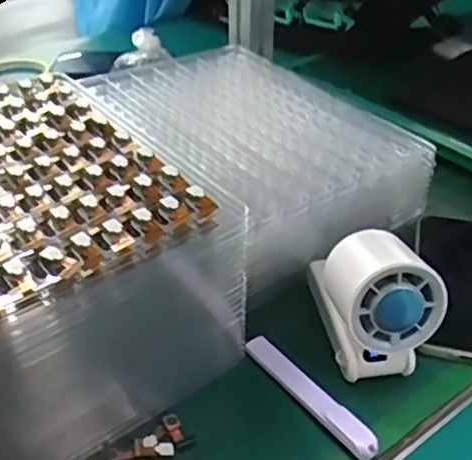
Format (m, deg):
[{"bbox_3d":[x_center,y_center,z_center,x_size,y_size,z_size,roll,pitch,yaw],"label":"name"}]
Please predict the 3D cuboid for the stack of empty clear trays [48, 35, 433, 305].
[{"bbox_3d":[0.011,-0.078,0.593,0.213,0.070,0.306,-20,41,-30],"label":"stack of empty clear trays"}]

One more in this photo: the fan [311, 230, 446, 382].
[{"bbox_3d":[0.081,0.045,0.412,0.061,0.087,0.084,-11,40,-19],"label":"fan"}]

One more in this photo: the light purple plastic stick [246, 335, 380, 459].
[{"bbox_3d":[0.046,0.103,0.407,0.018,0.014,0.112,-21,41,-31],"label":"light purple plastic stick"}]

